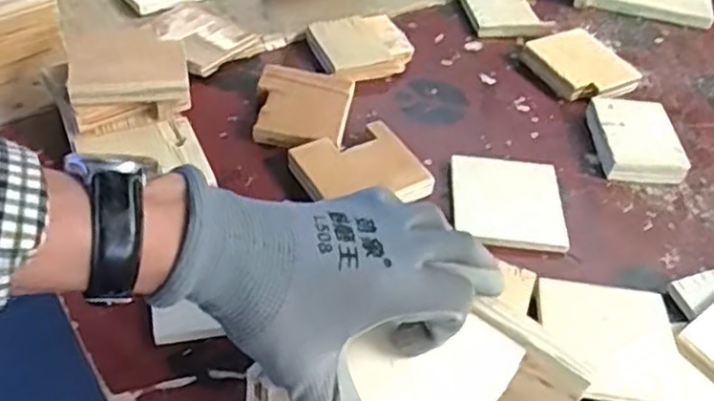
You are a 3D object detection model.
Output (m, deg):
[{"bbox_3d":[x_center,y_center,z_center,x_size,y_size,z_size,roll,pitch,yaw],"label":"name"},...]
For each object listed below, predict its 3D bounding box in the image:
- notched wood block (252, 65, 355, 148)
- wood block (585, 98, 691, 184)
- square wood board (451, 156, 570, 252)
[{"bbox_3d":[-0.048,-0.081,0.621,0.081,0.021,0.091,9,47,1],"label":"notched wood block"},{"bbox_3d":[0.250,-0.055,0.634,0.068,0.027,0.092,0,48,-7],"label":"wood block"},{"bbox_3d":[0.124,0.001,0.579,0.085,0.016,0.091,4,47,-3],"label":"square wood board"}]

